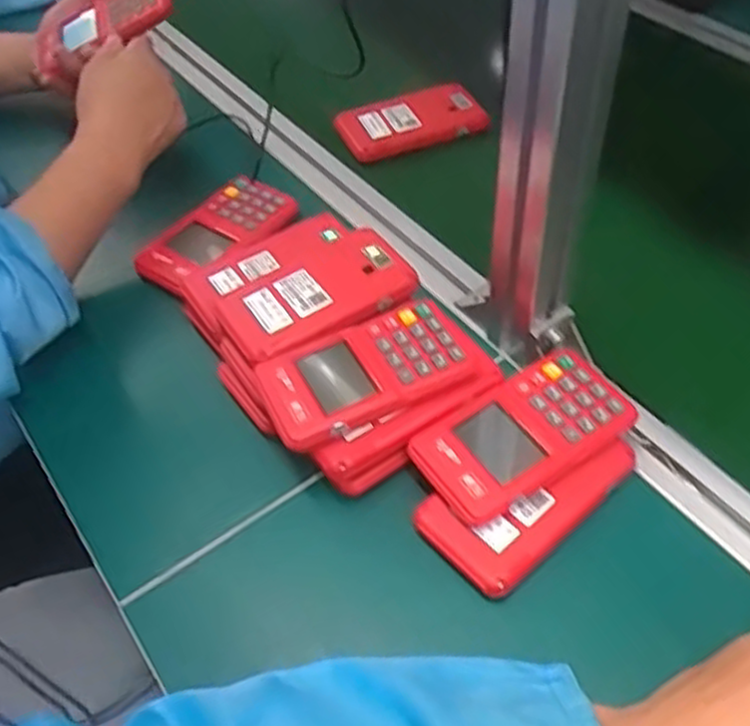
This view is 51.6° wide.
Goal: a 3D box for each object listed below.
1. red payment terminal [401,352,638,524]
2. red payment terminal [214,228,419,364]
[{"bbox_3d":[0.092,0.041,0.472,0.130,0.016,0.069,-31,54,-18],"label":"red payment terminal"},{"bbox_3d":[-0.038,-0.048,0.532,0.132,0.015,0.076,-33,55,-20],"label":"red payment terminal"}]

